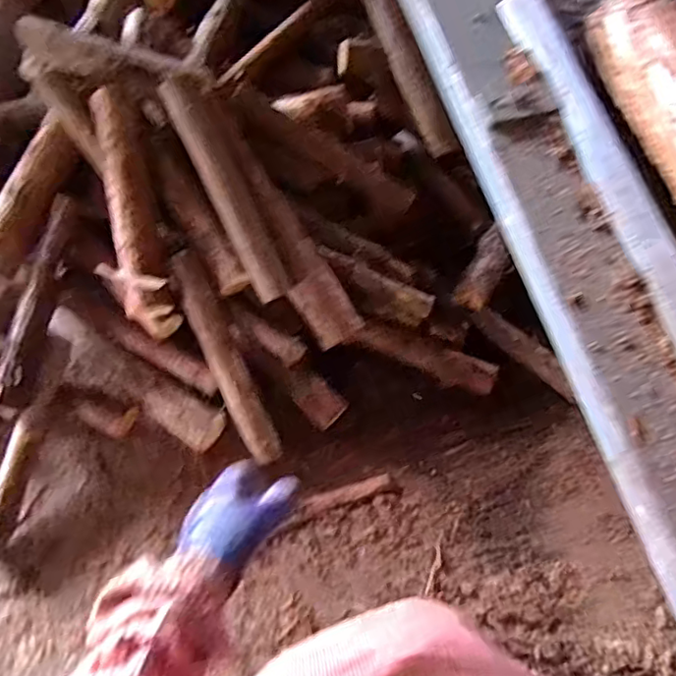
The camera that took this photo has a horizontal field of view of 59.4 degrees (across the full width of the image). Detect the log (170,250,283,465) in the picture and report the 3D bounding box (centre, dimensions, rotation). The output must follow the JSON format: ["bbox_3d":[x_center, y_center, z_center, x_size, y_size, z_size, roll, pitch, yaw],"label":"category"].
[{"bbox_3d":[-0.251,0.048,1.330,0.075,0.088,0.495,-24,91,-11],"label":"log"}]

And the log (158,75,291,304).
[{"bbox_3d":[-0.233,-0.321,1.271,0.087,0.083,0.512,-27,96,-12],"label":"log"}]

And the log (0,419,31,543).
[{"bbox_3d":[-0.718,0.329,1.279,0.058,0.040,0.304,11,79,4],"label":"log"}]

